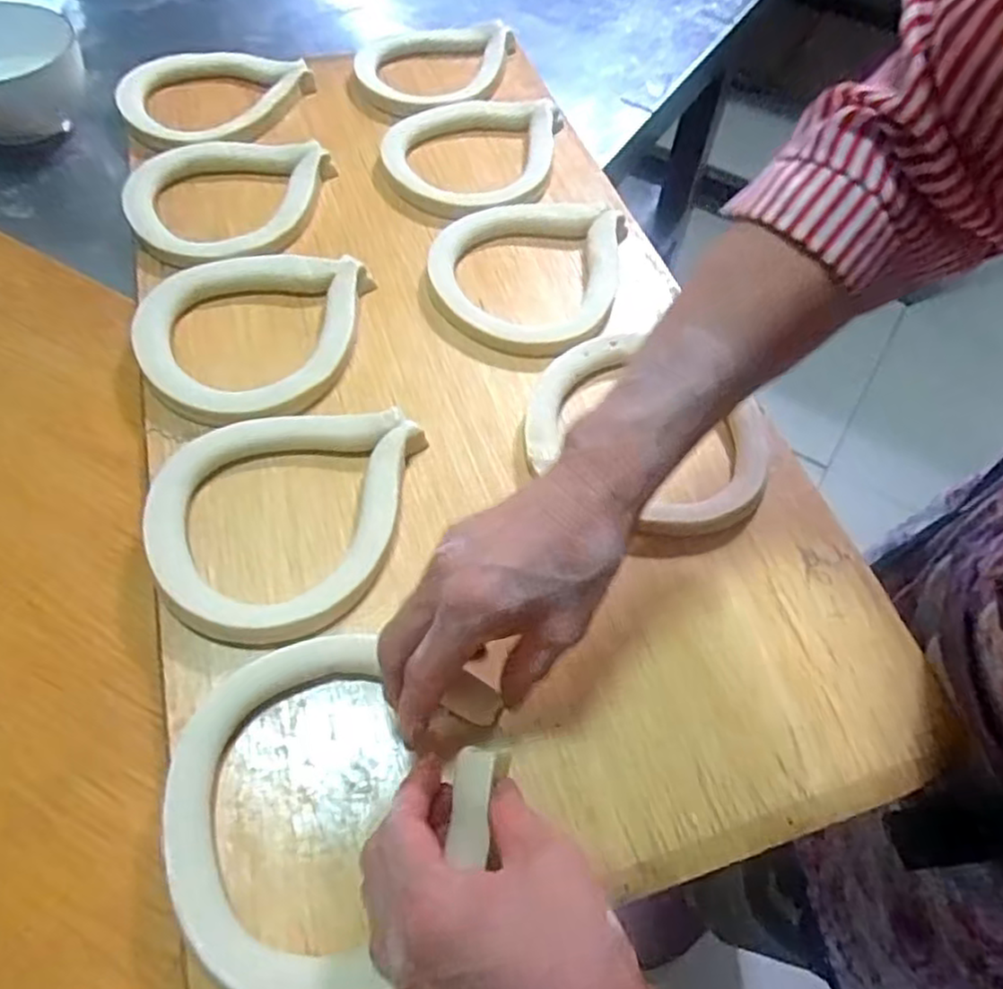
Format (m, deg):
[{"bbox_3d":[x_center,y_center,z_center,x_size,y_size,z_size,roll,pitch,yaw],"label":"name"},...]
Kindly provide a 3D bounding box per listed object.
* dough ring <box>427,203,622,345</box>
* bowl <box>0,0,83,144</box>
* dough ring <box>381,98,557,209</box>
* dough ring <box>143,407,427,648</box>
[{"bbox_3d":[0.018,-0.171,0.548,0.143,0.017,0.153,1,56,-2],"label":"dough ring"},{"bbox_3d":[-0.442,-0.367,0.629,0.131,0.071,0.131,1,56,-2],"label":"bowl"},{"bbox_3d":[-0.030,-0.299,0.628,0.148,0.020,0.154,1,56,-2],"label":"dough ring"},{"bbox_3d":[-0.131,0.010,0.416,0.135,0.031,0.158,9,56,3],"label":"dough ring"}]

